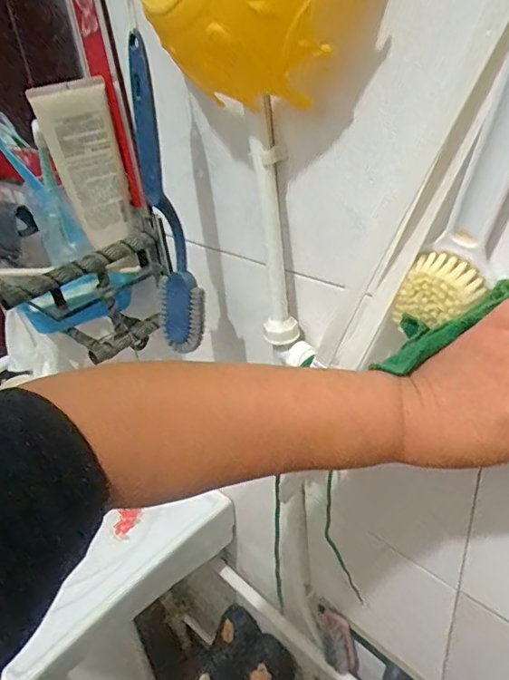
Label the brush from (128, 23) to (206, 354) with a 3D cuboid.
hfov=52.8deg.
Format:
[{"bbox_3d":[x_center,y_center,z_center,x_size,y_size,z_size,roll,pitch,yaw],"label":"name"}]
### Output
[{"bbox_3d":[-0.082,-0.112,0.458,0.039,0.267,0.041,-14,33,-10],"label":"brush"}]

